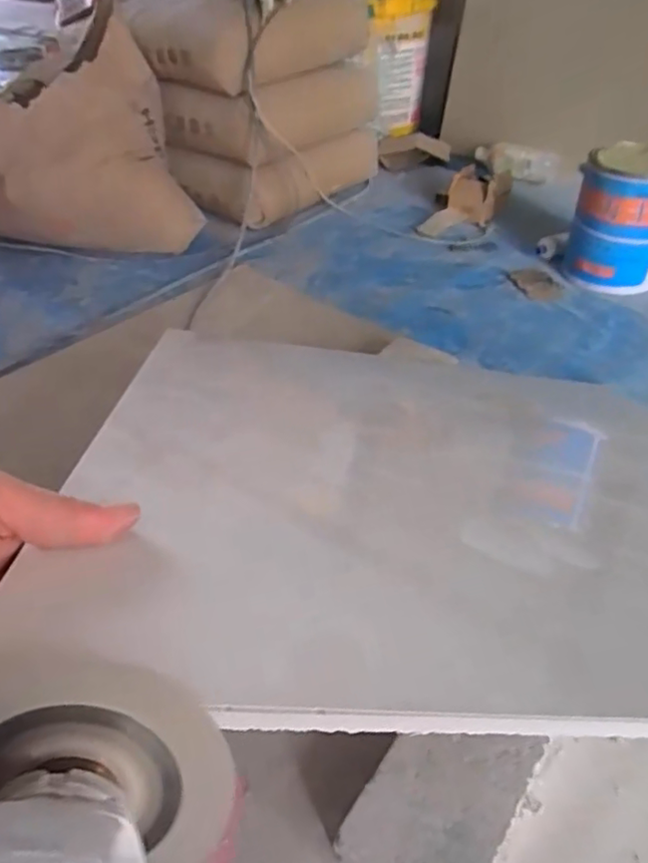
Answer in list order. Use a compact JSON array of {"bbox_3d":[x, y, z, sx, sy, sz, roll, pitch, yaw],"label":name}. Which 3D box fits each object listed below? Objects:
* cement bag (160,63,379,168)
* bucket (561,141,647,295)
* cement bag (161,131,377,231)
[{"bbox_3d":[-0.102,-0.743,1.349,0.296,0.134,0.440,25,51,27],"label":"cement bag"},{"bbox_3d":[0.514,-0.359,1.019,0.164,0.194,0.164,17,47,20],"label":"bucket"},{"bbox_3d":[-0.095,-0.618,1.392,0.252,0.134,0.449,30,53,30],"label":"cement bag"}]

